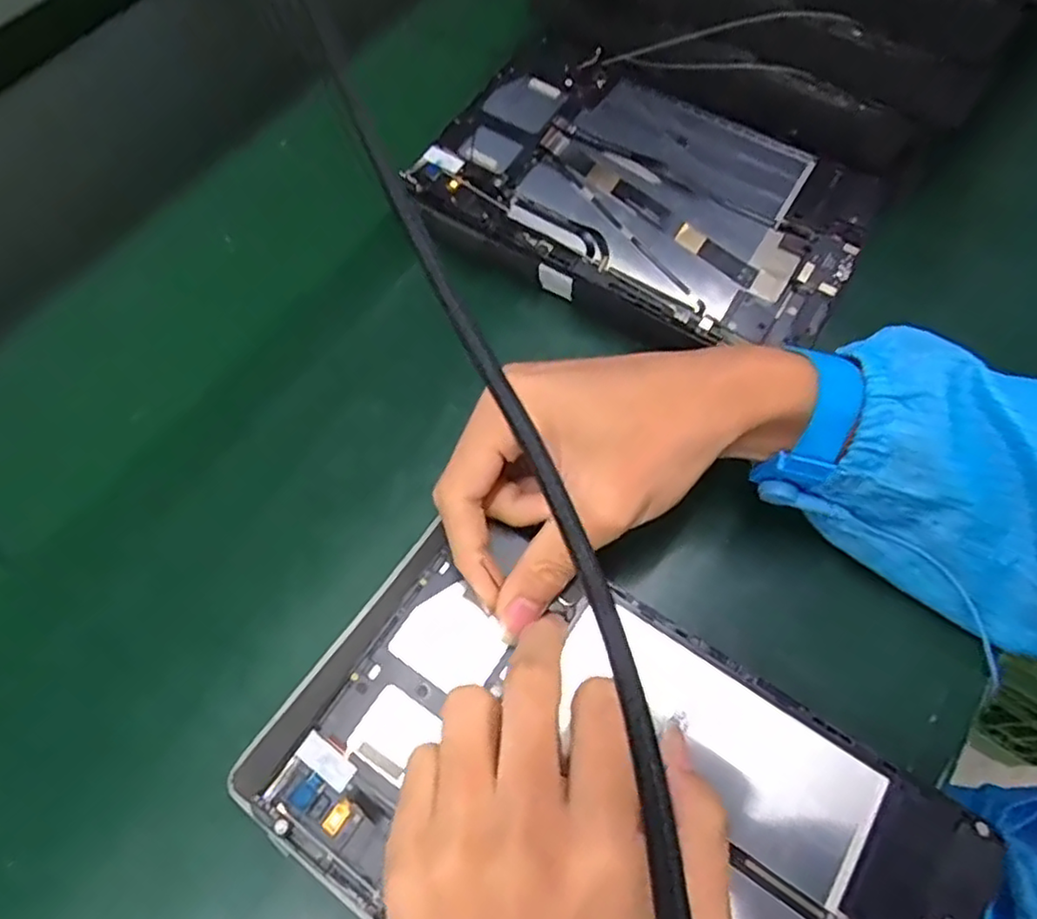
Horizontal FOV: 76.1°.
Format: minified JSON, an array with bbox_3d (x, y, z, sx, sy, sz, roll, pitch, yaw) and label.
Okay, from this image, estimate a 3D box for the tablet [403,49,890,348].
[{"bbox_3d":[0.074,-0.157,0.380,0.236,0.017,0.156,27,68,12],"label":"tablet"}]

